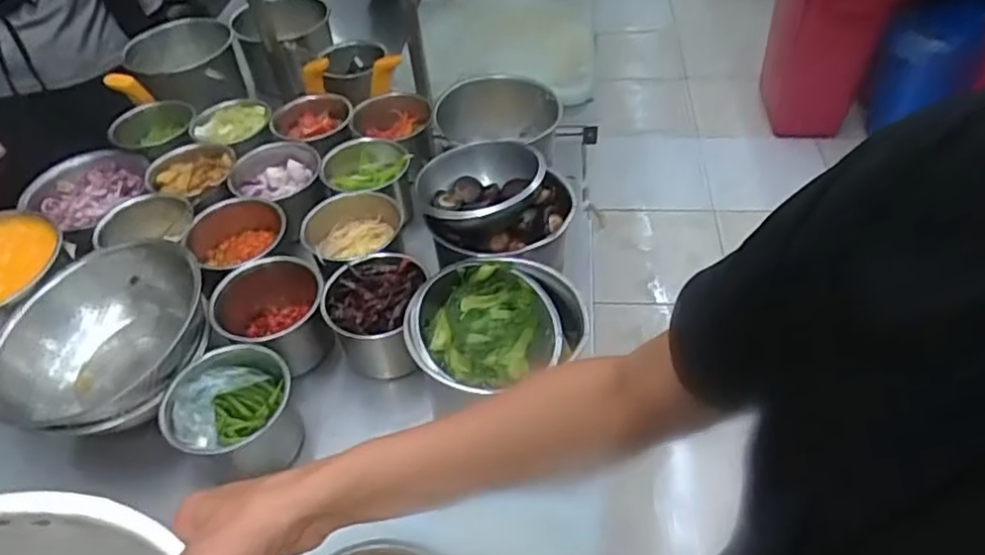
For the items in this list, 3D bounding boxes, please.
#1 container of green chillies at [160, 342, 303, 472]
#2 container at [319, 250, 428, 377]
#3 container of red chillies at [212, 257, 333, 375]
[{"bbox_3d":[-0.257,0.151,0.684,0.119,0.118,0.111,-2,46,3],"label":"container of green chillies"},{"bbox_3d":[-0.129,0.042,0.756,0.097,0.085,0.115,6,47,11],"label":"container"},{"bbox_3d":[-0.247,0.047,0.748,0.110,0.083,0.116,-23,49,-16],"label":"container of red chillies"}]

